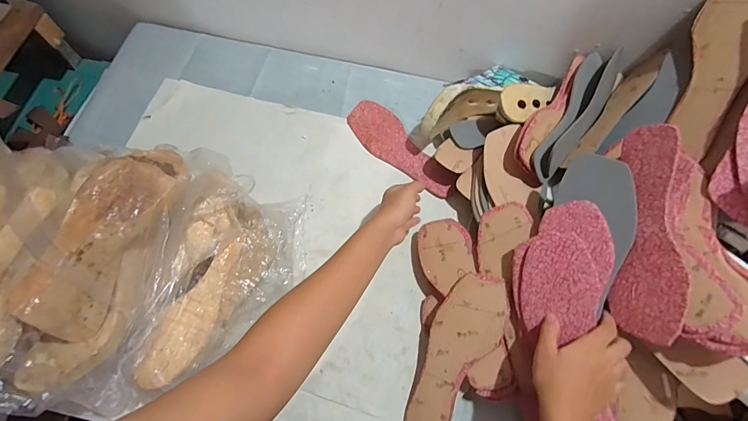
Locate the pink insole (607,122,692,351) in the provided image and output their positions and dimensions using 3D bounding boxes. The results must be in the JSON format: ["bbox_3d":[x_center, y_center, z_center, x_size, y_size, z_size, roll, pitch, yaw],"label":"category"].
[{"bbox_3d":[0.313,0.023,0.417,0.007,0.072,0.237,10,87,-32],"label":"pink insole"}]

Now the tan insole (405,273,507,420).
[{"bbox_3d":[0.109,0.202,0.499,0.083,0.007,0.238,19,85,26],"label":"tan insole"}]

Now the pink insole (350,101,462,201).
[{"bbox_3d":[0.044,-0.109,0.663,0.081,0.013,0.240,-36,73,-13],"label":"pink insole"}]

